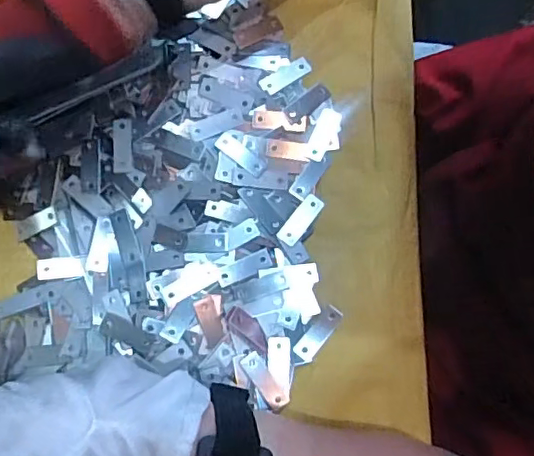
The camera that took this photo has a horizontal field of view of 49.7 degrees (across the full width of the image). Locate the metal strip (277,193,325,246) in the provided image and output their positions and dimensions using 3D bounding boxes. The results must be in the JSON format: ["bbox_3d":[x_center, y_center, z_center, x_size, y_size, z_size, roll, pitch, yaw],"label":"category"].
[{"bbox_3d":[0.021,-0.006,0.361,0.013,0.004,0.036,35,80,8],"label":"metal strip"}]

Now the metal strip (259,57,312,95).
[{"bbox_3d":[0.013,-0.102,0.384,0.035,0.004,0.014,-32,79,-6],"label":"metal strip"}]

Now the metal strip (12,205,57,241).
[{"bbox_3d":[-0.146,-0.003,0.362,0.029,0.004,0.013,-24,77,9],"label":"metal strip"}]

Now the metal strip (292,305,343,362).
[{"bbox_3d":[0.030,0.062,0.341,0.010,0.004,0.036,41,81,9],"label":"metal strip"}]

